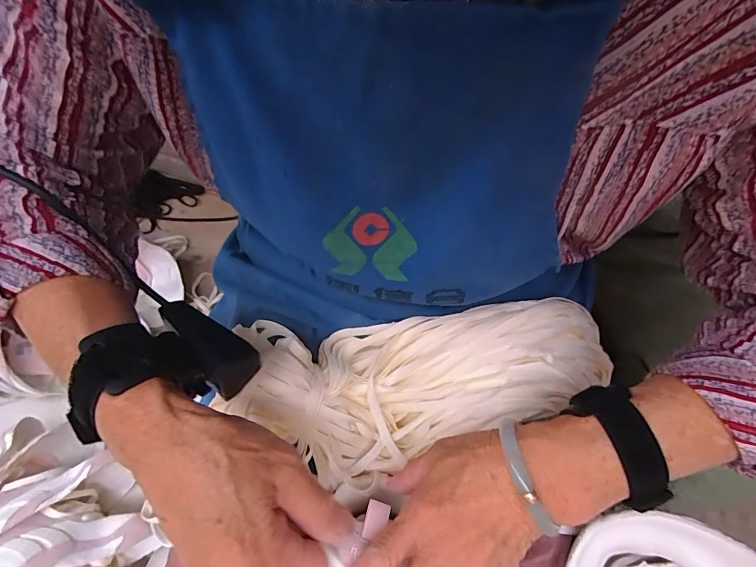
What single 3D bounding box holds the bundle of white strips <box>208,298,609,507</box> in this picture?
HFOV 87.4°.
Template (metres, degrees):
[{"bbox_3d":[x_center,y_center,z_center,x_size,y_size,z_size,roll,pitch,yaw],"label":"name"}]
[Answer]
[{"bbox_3d":[0.045,0.089,0.326,0.312,0.071,0.135,-1,54,-3],"label":"bundle of white strips"}]

